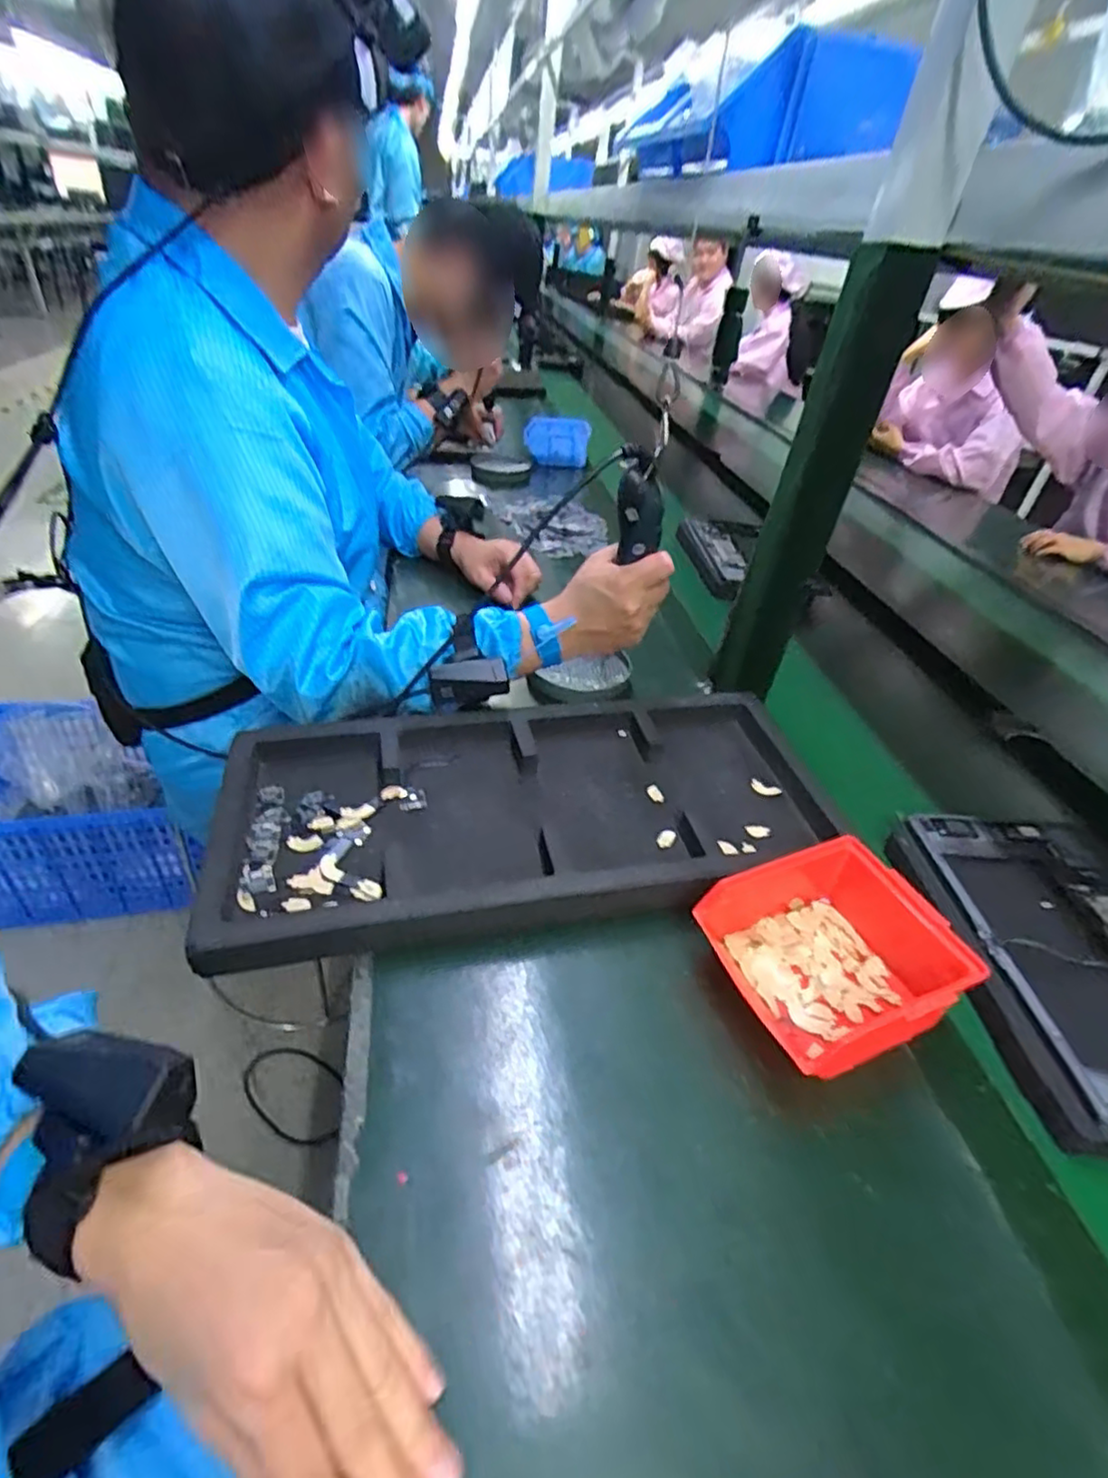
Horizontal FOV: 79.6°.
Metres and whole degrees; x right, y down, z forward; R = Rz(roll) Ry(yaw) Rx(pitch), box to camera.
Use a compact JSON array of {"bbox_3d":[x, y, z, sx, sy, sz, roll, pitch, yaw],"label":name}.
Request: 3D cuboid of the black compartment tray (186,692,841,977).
[{"bbox_3d":[-0.007,0.051,0.545,0.507,0.032,0.231,-2,38,-16],"label":"black compartment tray"}]

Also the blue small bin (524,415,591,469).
[{"bbox_3d":[0.005,-0.615,1.379,0.135,0.084,0.107,10,36,0],"label":"blue small bin"}]

